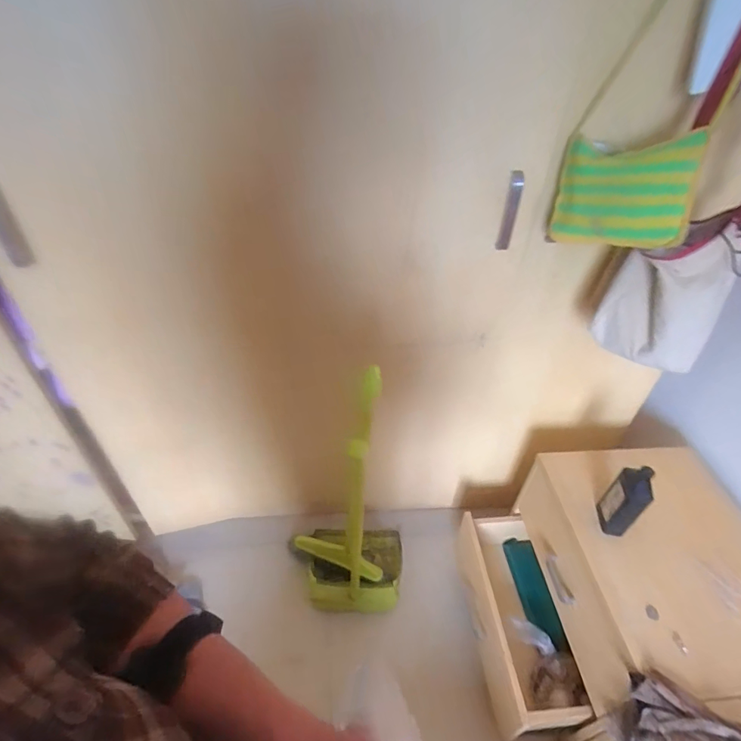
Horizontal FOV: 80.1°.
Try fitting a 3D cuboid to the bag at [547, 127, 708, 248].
[{"bbox_3d":[0.382,-0.271,0.678,0.189,0.154,0.035,18,20,33],"label":"bag"}]

